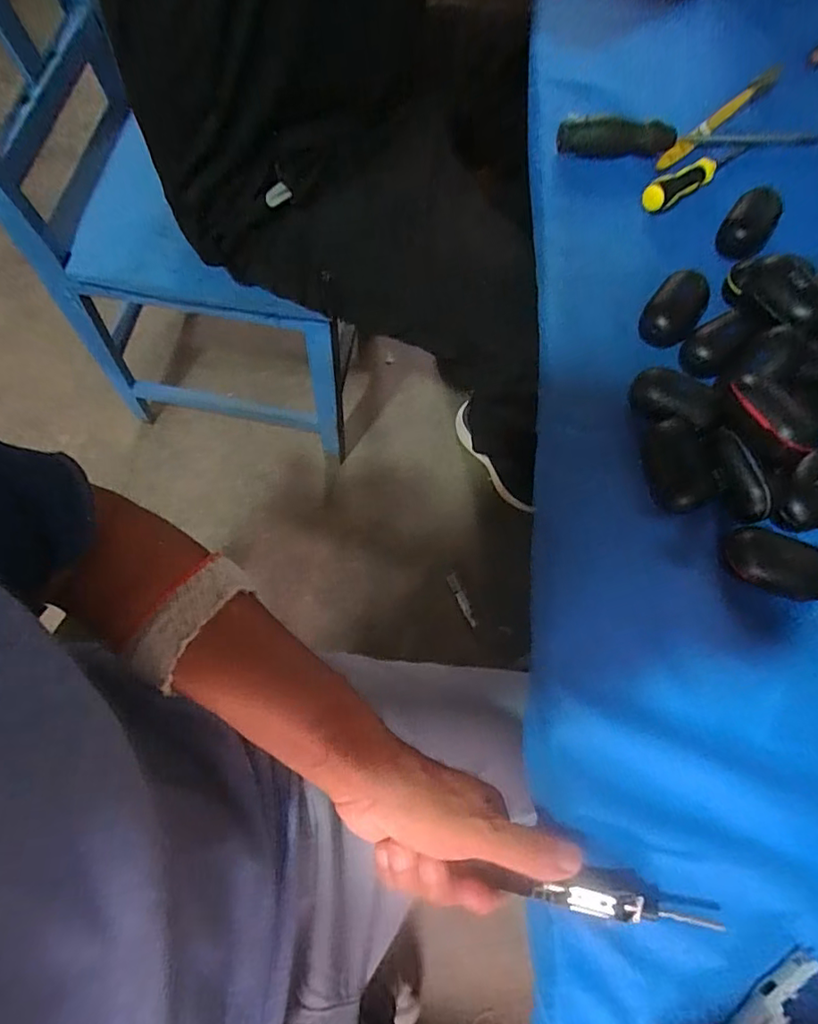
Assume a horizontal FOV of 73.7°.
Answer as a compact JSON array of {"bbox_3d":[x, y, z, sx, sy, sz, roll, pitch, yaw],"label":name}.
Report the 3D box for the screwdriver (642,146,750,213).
[{"bbox_3d":[0.266,-0.311,0.492,0.145,0.023,0.021,-37,74,-15],"label":"screwdriver"}]

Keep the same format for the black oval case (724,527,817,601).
[{"bbox_3d":[0.240,0.035,0.350,0.064,0.029,0.029,28,71,9],"label":"black oval case"}]

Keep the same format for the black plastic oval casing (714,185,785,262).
[{"bbox_3d":[0.289,-0.244,0.464,0.038,0.031,0.056,36,72,12],"label":"black plastic oval casing"}]

